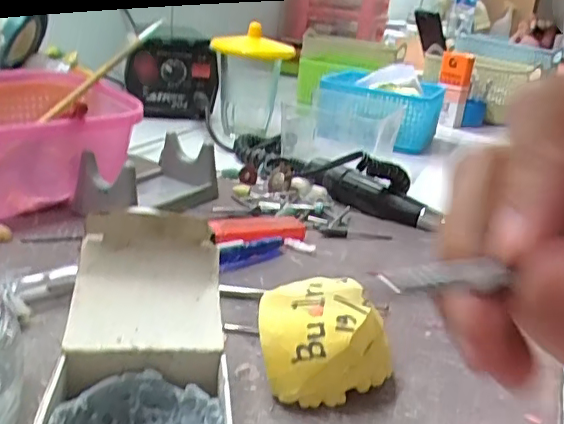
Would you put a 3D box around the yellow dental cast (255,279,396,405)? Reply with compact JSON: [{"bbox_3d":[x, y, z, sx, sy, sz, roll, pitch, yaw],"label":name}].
[{"bbox_3d":[0.019,0.054,0.241,0.059,0.035,0.054,10,22,6],"label":"yellow dental cast"}]

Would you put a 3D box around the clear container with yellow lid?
[{"bbox_3d":[-0.039,-0.149,0.639,0.075,0.107,0.090,2,22,-13],"label":"clear container with yellow lid"}]

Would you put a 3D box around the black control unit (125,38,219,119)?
[{"bbox_3d":[-0.124,-0.152,0.646,0.099,0.087,0.036,8,22,1],"label":"black control unit"}]

